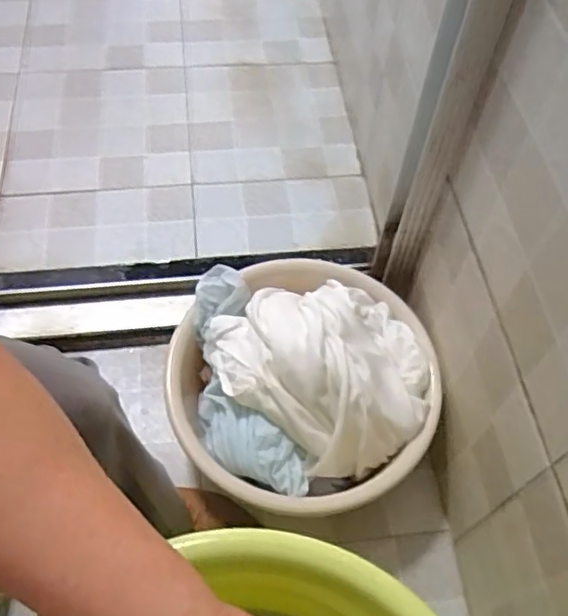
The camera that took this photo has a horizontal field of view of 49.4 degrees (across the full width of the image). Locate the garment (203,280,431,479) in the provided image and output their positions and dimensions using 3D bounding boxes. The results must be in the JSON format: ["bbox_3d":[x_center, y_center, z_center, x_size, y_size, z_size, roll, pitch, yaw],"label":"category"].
[{"bbox_3d":[0.046,0.057,0.724,0.260,0.096,0.222,38,63,19],"label":"garment"}]

